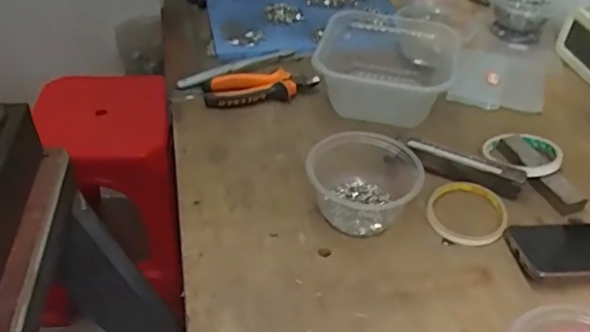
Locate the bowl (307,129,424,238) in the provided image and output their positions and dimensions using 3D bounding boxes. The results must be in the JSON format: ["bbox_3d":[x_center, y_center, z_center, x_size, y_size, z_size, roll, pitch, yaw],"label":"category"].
[{"bbox_3d":[0.072,0.016,0.604,0.116,0.066,0.105,4,41,4],"label":"bowl"}]

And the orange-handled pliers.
[{"bbox_3d":[-0.044,-0.103,0.762,0.147,0.028,0.051,-4,42,-8],"label":"orange-handled pliers"}]

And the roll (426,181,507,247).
[{"bbox_3d":[0.182,0.047,0.618,0.080,0.011,0.081,0,41,0],"label":"roll"}]

